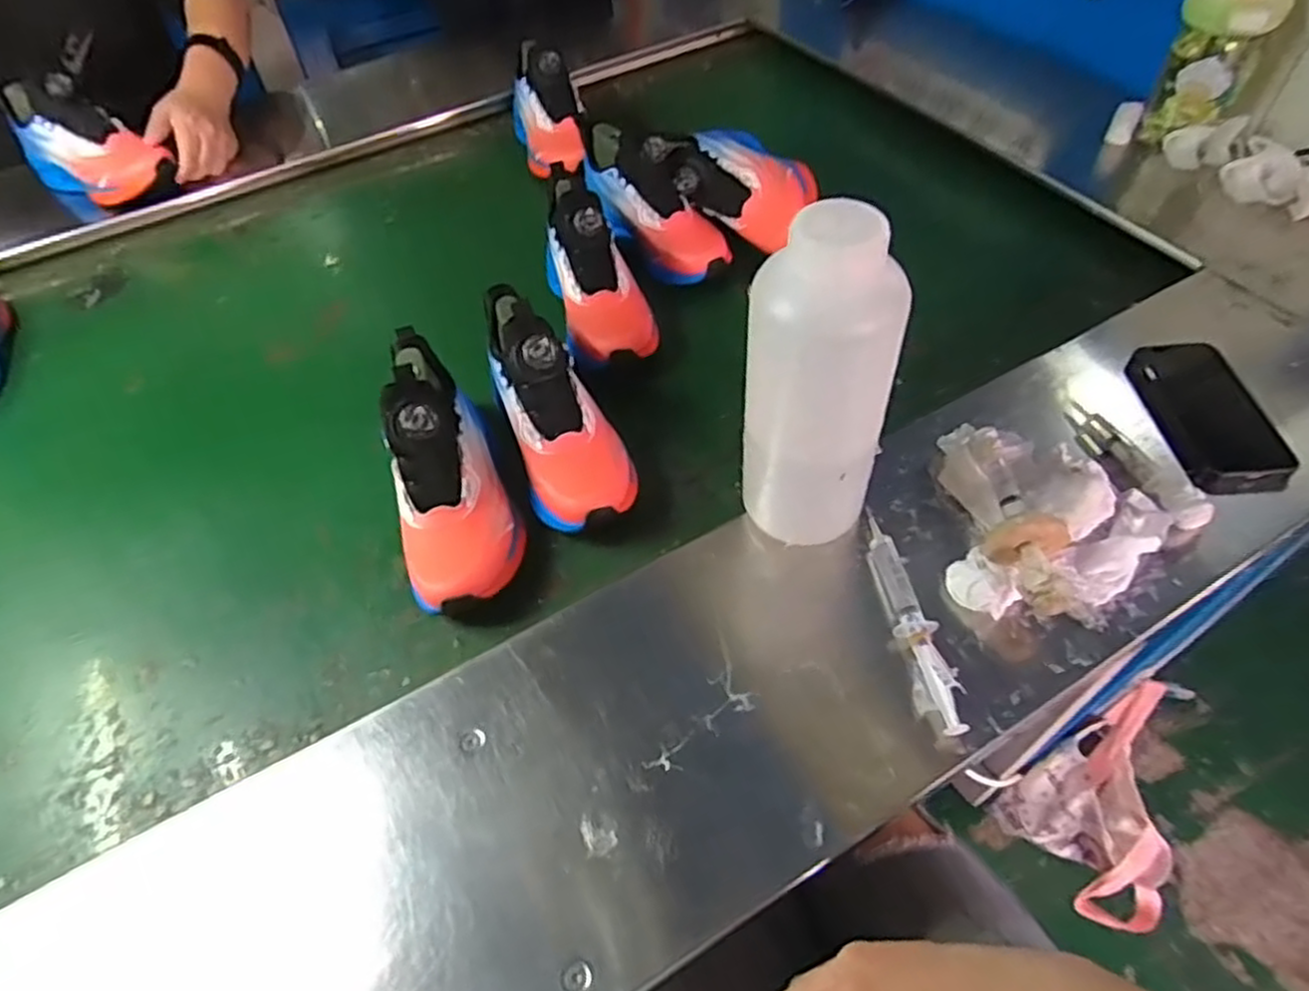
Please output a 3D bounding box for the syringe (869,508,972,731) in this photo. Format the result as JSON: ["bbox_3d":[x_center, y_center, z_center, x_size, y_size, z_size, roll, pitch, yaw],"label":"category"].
[{"bbox_3d":[0.181,0.082,0.528,0.023,0.020,0.175,-7,52,-1],"label":"syringe"}]

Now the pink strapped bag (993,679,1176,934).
[{"bbox_3d":[0.574,0.398,0.911,0.113,0.310,0.209,-24,54,-14],"label":"pink strapped bag"}]

